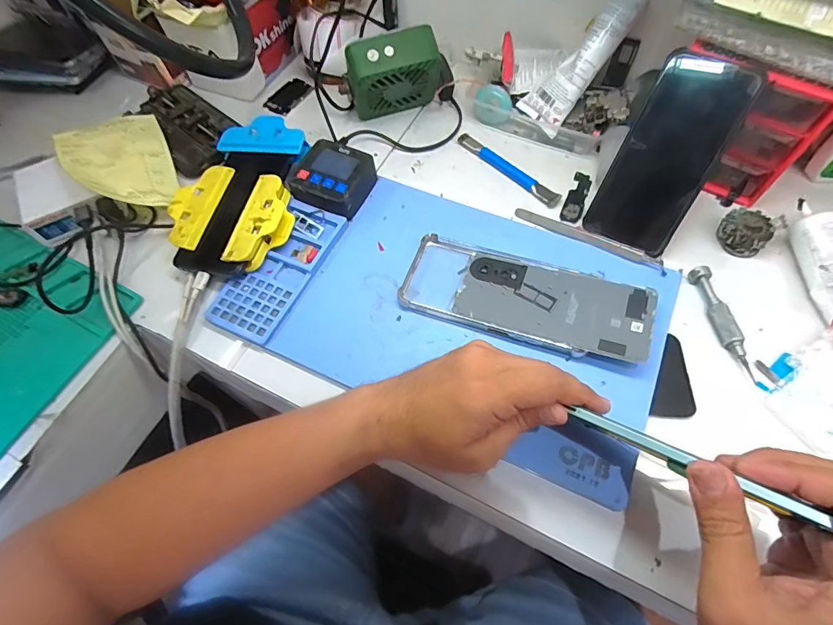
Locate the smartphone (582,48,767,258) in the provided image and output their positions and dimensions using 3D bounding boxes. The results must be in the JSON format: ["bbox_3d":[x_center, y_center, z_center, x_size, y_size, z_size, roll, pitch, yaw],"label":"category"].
[{"bbox_3d":[0.223,-0.139,0.392,0.077,0.163,0.010,29,23,17],"label":"smartphone"}]

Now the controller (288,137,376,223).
[{"bbox_3d":[-0.089,-0.139,0.457,0.074,0.034,0.073,19,64,13],"label":"controller"}]

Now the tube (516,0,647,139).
[{"bbox_3d":[0.175,-0.267,0.452,0.026,0.156,0.050,-3,50,-48],"label":"tube"}]

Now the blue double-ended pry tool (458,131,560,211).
[{"bbox_3d":[0.099,-0.159,0.480,0.018,0.006,0.140,-38,66,-16],"label":"blue double-ended pry tool"}]

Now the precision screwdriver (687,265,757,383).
[{"bbox_3d":[0.262,0.007,0.377,0.016,0.014,0.104,-8,61,-1],"label":"precision screwdriver"}]

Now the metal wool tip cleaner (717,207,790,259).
[{"bbox_3d":[0.309,-0.077,0.411,0.041,0.032,0.041,-1,61,2],"label":"metal wool tip cleaner"}]

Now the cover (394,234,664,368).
[{"bbox_3d":[0.093,-0.014,0.387,0.207,0.025,0.080,17,64,12],"label":"cover"}]

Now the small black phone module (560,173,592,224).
[{"bbox_3d":[0.169,-0.121,0.460,0.019,0.004,0.072,21,65,14],"label":"small black phone module"}]

